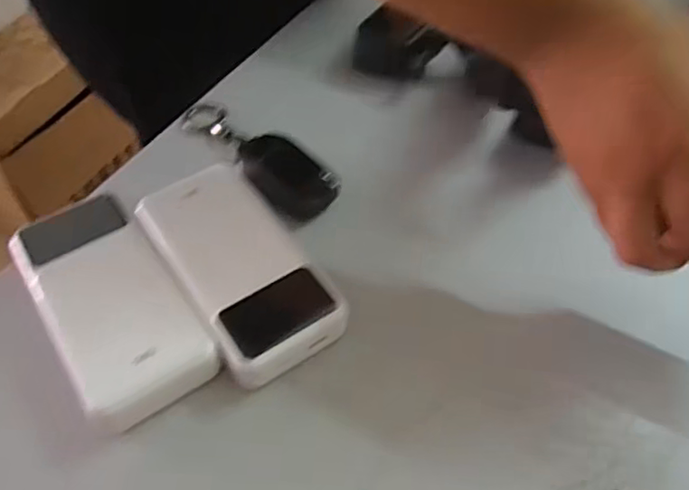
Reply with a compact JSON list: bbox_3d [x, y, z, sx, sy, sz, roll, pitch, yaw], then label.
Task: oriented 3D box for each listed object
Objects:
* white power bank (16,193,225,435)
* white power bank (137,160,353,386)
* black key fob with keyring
[{"bbox_3d":[-0.130,0.030,0.329,0.068,0.022,0.138,-30,56,-20],"label":"white power bank"},{"bbox_3d":[-0.061,0.012,0.347,0.072,0.029,0.145,-28,56,-19],"label":"white power bank"},{"bbox_3d":[-0.063,-0.068,0.415,0.046,0.014,0.147,-35,58,-23],"label":"black key fob with keyring"}]

